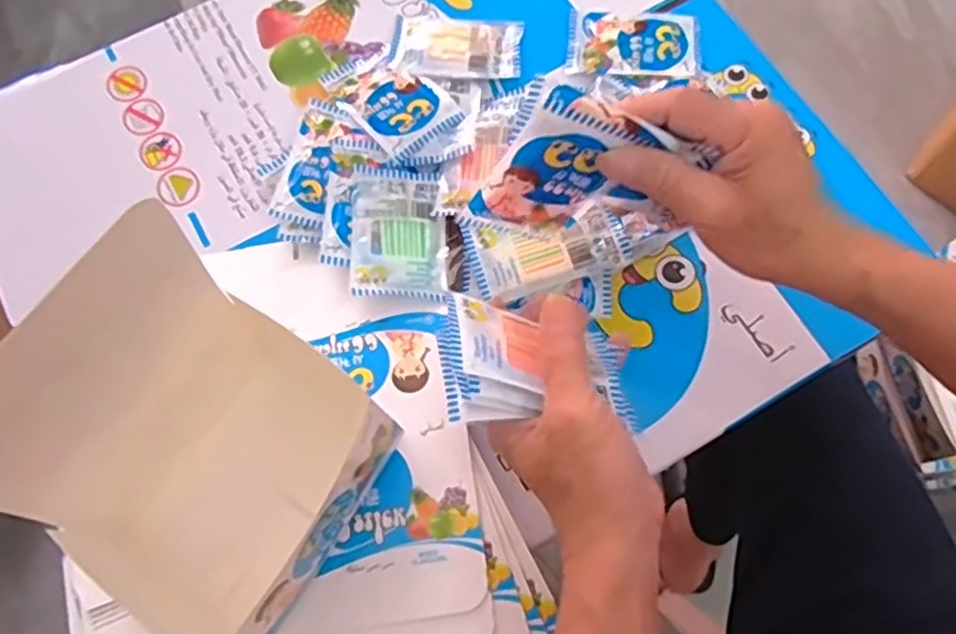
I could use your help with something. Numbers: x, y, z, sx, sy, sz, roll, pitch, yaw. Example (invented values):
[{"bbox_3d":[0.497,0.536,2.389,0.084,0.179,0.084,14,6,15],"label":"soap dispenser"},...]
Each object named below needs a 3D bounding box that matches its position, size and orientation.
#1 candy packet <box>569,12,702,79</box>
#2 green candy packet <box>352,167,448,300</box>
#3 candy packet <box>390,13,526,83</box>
[{"bbox_3d":[0.121,-0.213,0.551,0.096,0.015,0.064,7,71,3],"label":"candy packet"},{"bbox_3d":[-0.056,-0.061,0.492,0.060,0.019,0.103,-5,71,-1],"label":"green candy packet"},{"bbox_3d":[-0.016,-0.213,0.558,0.100,0.013,0.068,7,71,3],"label":"candy packet"}]

